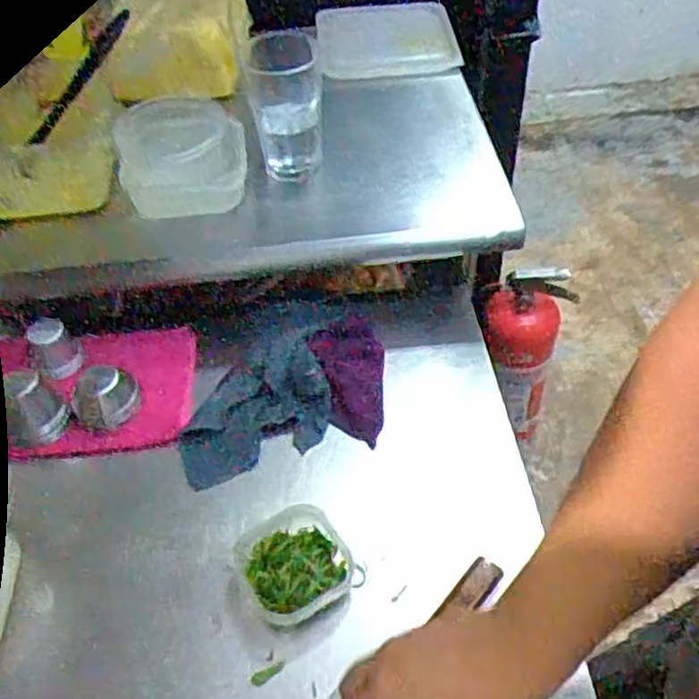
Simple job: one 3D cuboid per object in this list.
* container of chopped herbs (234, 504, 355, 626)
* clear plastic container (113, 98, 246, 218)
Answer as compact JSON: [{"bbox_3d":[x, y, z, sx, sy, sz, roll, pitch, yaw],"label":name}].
[{"bbox_3d":[-0.046,0.177,0.577,0.087,0.033,0.095,-17,50,-17],"label":"container of chopped herbs"},{"bbox_3d":[-0.175,-0.203,0.738,0.124,0.069,0.132,-5,47,-1],"label":"clear plastic container"}]

